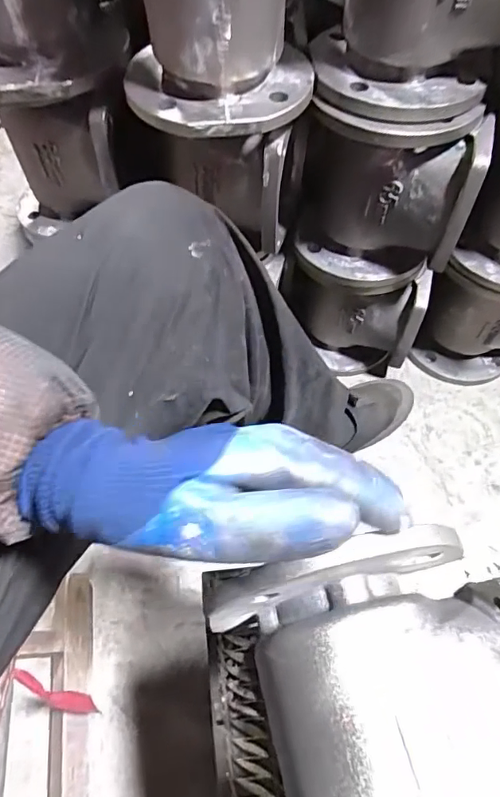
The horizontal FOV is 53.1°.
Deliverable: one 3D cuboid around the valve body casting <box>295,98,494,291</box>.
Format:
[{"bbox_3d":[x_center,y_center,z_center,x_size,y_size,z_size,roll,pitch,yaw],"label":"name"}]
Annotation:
[{"bbox_3d":[0.147,-0.246,0.570,0.168,0.206,0.151,3,58,2],"label":"valve body casting"}]

